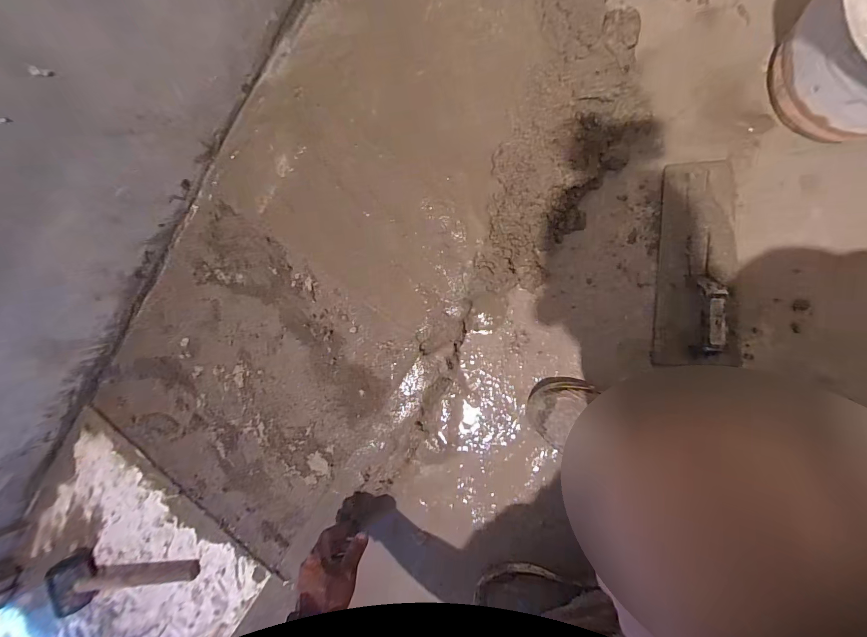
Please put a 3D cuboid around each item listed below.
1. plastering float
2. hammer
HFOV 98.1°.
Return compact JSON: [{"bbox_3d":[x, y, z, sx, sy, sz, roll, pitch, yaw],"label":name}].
[{"bbox_3d":[0.392,-0.082,0.535,0.110,0.064,0.297,3,91,10],"label":"plastering float"},{"bbox_3d":[-0.593,0.483,0.704,0.322,0.063,0.084,-14,89,10],"label":"hammer"}]

